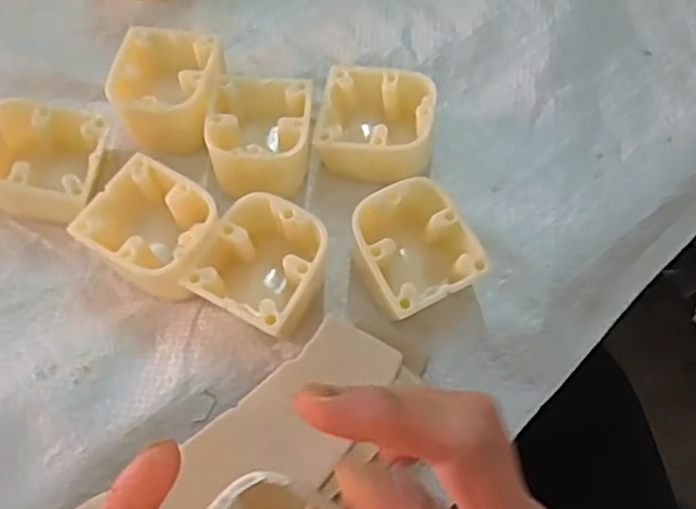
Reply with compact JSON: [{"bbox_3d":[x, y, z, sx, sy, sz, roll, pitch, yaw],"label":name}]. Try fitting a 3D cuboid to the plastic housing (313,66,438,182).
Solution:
[{"bbox_3d":[0.015,-0.066,0.352,0.056,0.032,0.052,11,64,3],"label":"plastic housing"}]

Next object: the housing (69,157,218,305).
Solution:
[{"bbox_3d":[-0.087,-0.009,0.322,0.061,0.031,0.050,35,67,14],"label":"housing"}]

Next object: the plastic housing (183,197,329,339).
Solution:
[{"bbox_3d":[-0.037,0.007,0.315,0.053,0.031,0.056,24,65,10],"label":"plastic housing"}]

